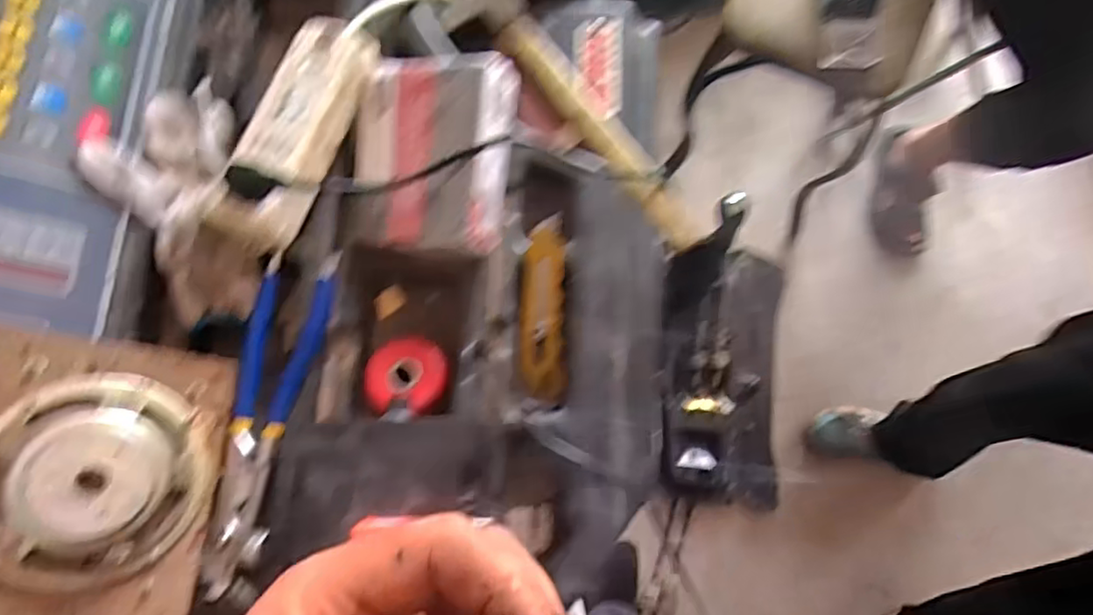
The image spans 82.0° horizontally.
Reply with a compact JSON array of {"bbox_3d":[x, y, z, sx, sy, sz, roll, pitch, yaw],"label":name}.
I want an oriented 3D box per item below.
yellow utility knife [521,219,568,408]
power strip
[{"bbox_3d":[-0.002,0.002,0.504,0.035,0.011,0.145,1,96,2],"label":"yellow utility knife"},{"bbox_3d":[-0.186,-0.135,0.465,0.060,0.034,0.183,20,79,6],"label":"power strip"}]

